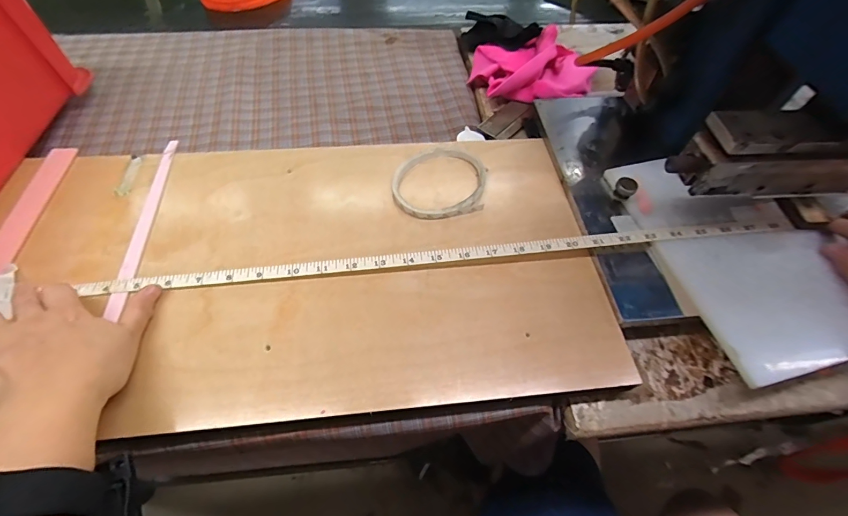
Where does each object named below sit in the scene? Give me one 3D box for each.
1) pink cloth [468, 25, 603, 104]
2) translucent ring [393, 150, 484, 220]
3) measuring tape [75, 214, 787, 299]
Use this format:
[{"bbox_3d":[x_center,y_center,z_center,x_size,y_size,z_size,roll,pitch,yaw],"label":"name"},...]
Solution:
[{"bbox_3d":[0.145,-0.252,0.535,0.150,0.053,0.129,-7,58,-8],"label":"pink cloth"},{"bbox_3d":[0.017,-0.081,0.416,0.095,0.006,0.103,9,57,3],"label":"translucent ring"},{"bbox_3d":[0.031,-0.004,0.364,0.619,0.011,0.022,-6,57,-4],"label":"measuring tape"}]

